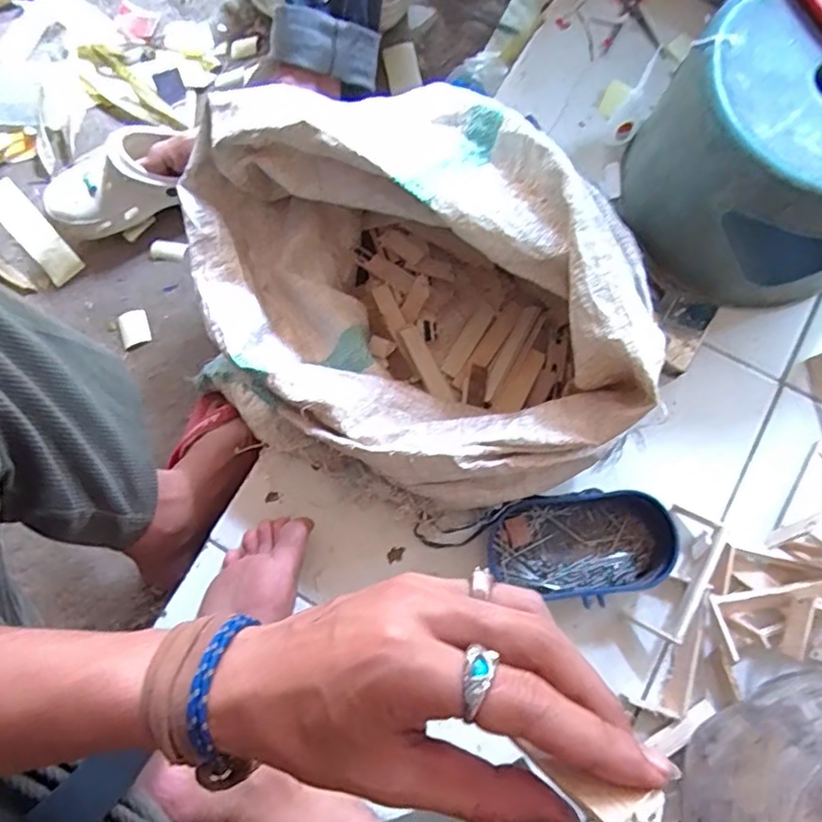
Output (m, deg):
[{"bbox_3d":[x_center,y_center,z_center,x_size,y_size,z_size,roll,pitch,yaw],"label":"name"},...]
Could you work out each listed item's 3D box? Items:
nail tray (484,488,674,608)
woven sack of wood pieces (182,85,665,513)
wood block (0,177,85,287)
[{"bbox_3d":[0.153,0.117,0.532,0.159,0.040,0.093,-10,76,-4],"label":"nail tray"},{"bbox_3d":[-0.026,-0.118,0.518,0.321,0.196,0.445,-29,78,-8],"label":"woven sack of wood pieces"},{"bbox_3d":[-0.505,-0.240,0.801,0.047,0.015,0.188,-43,80,-11],"label":"wood block"}]

